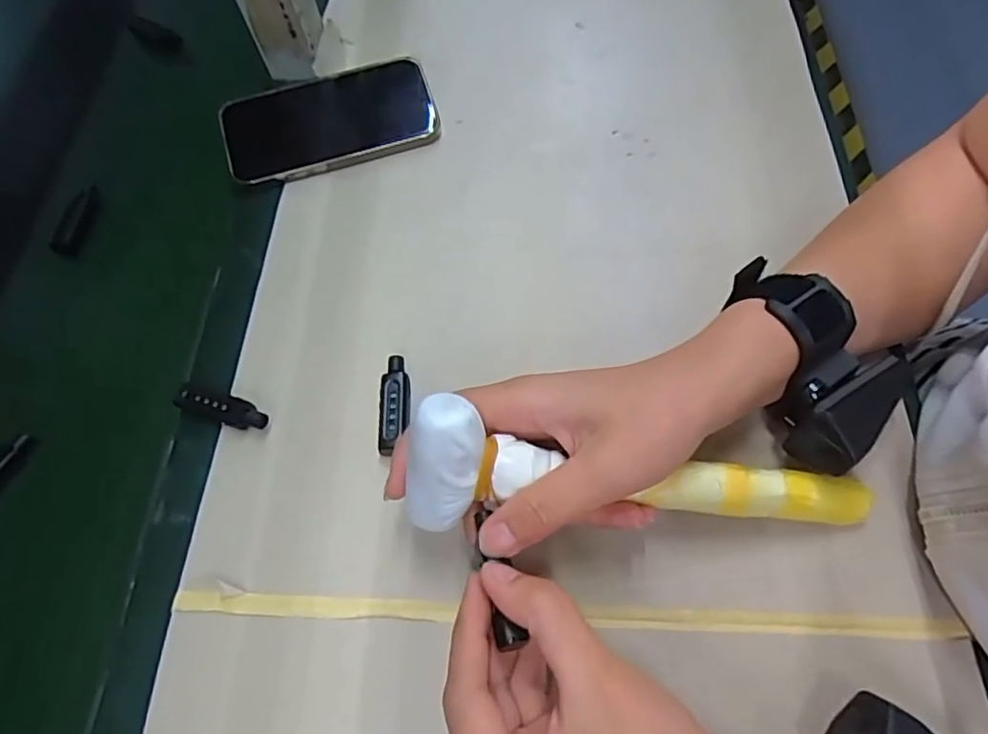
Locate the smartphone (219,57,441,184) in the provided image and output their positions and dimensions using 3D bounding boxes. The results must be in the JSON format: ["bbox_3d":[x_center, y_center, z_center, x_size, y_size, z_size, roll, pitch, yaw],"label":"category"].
[{"bbox_3d":[-0.116,-0.177,0.436,0.145,0.015,0.081,-17,72,-10],"label":"smartphone"}]

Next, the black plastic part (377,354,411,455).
[{"bbox_3d":[-0.055,0.020,0.337,0.016,0.012,0.055,-3,62,3],"label":"black plastic part"}]

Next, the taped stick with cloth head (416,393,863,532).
[{"bbox_3d":[0.070,0.049,0.274,0.213,0.047,0.042,5,61,-10],"label":"taped stick with cloth head"}]

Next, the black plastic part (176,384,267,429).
[{"bbox_3d":[-0.152,0.023,0.343,0.056,0.008,0.017,15,64,11],"label":"black plastic part"}]

